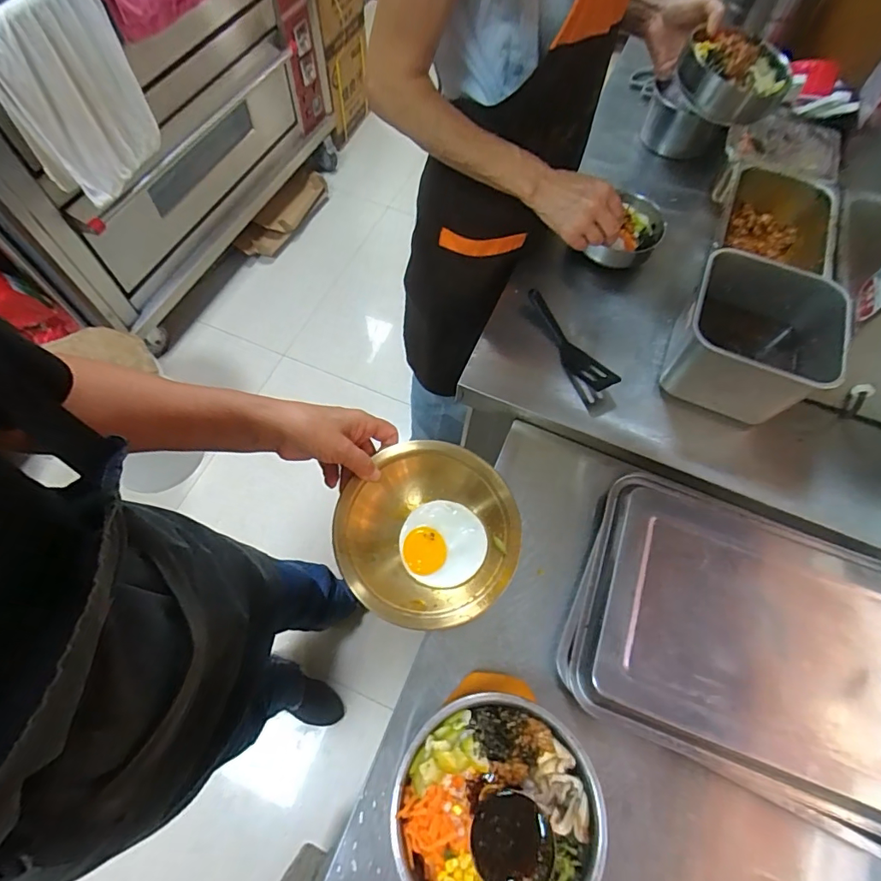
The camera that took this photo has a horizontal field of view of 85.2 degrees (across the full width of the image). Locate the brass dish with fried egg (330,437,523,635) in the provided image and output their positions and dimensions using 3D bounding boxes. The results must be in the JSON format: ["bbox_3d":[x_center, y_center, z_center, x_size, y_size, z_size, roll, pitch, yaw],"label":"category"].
[{"bbox_3d":[-0.010,0.089,0.465,0.164,0.034,0.171,1,65,-2],"label":"brass dish with fried egg"}]

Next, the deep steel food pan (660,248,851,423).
[{"bbox_3d":[0.413,-0.138,0.653,0.184,0.124,0.185,24,66,8],"label":"deep steel food pan"}]

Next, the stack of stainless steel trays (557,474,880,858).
[{"bbox_3d":[0.352,0.224,0.554,0.382,0.036,0.297,23,66,8],"label":"stack of stainless steel trays"}]

